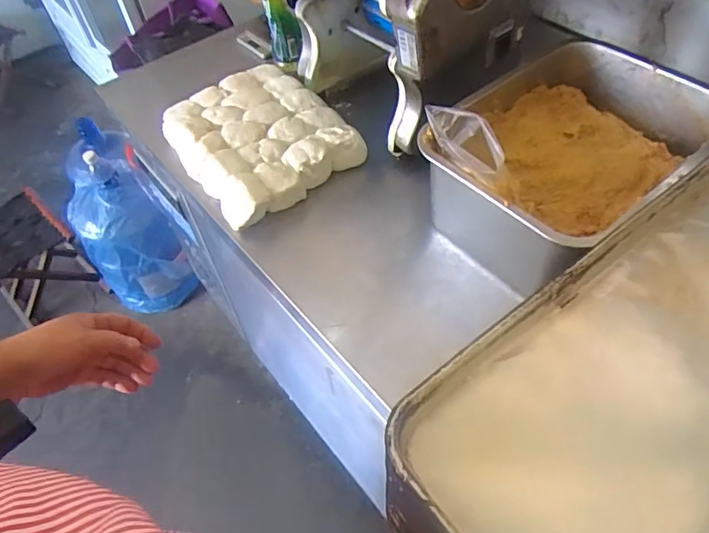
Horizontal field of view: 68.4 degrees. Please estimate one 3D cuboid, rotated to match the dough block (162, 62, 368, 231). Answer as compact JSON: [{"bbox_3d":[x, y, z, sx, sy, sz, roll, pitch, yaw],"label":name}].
[{"bbox_3d":[-0.154,-0.209,0.845,0.239,0.062,0.282,-32,57,-19],"label":"dough block"}]

